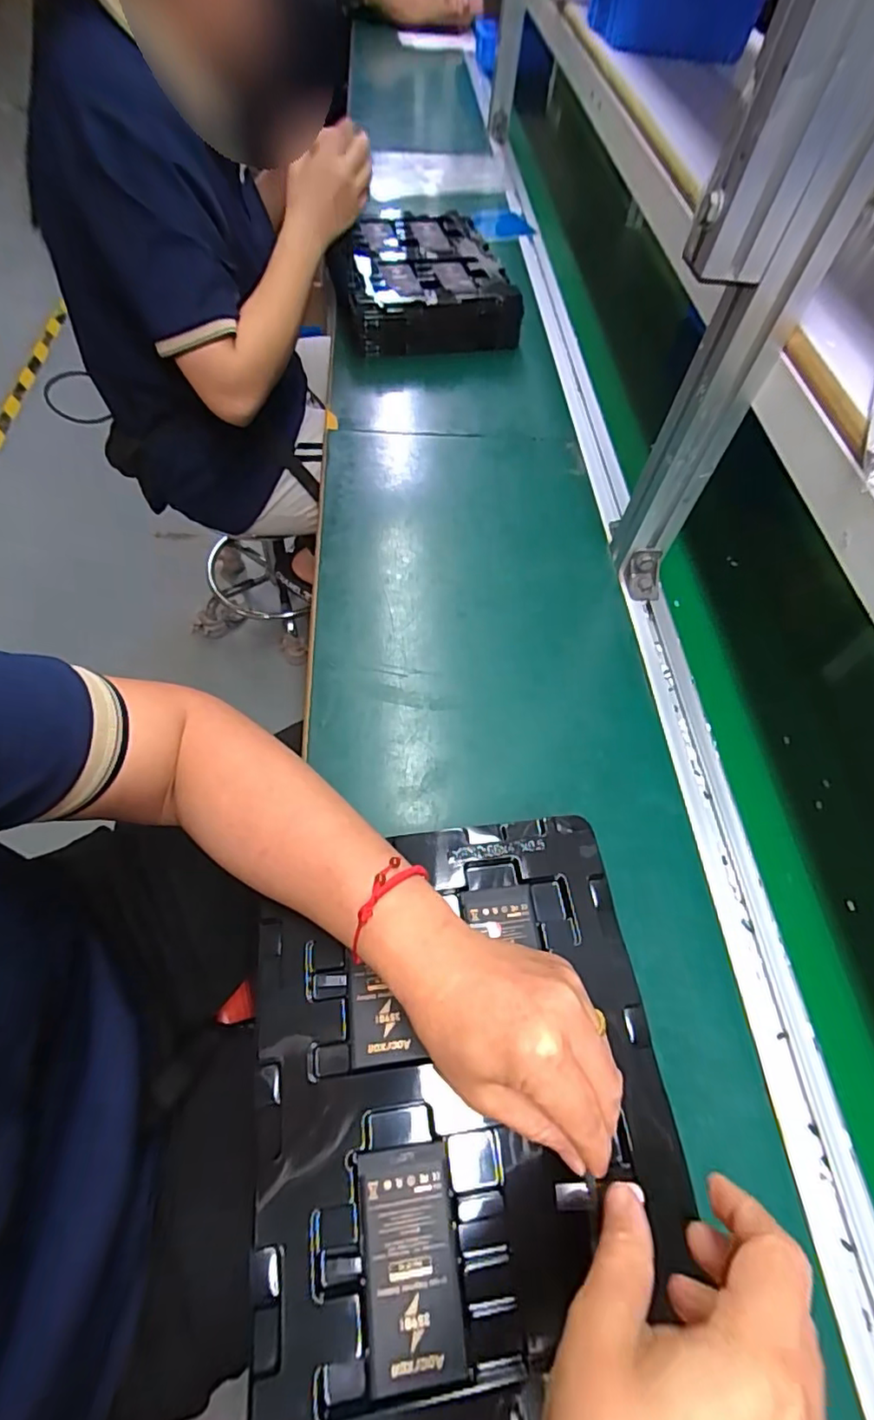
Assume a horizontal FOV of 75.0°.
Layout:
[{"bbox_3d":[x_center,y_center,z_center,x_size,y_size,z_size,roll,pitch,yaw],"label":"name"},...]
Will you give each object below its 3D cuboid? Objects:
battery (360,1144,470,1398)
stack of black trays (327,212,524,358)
[{"bbox_3d":[-0.013,0.264,0.273,0.044,0.005,0.085,-4,60,-8],"label":"battery"},{"bbox_3d":[-0.027,-0.594,0.800,0.237,0.071,0.250,-7,61,-10],"label":"stack of black trays"}]

